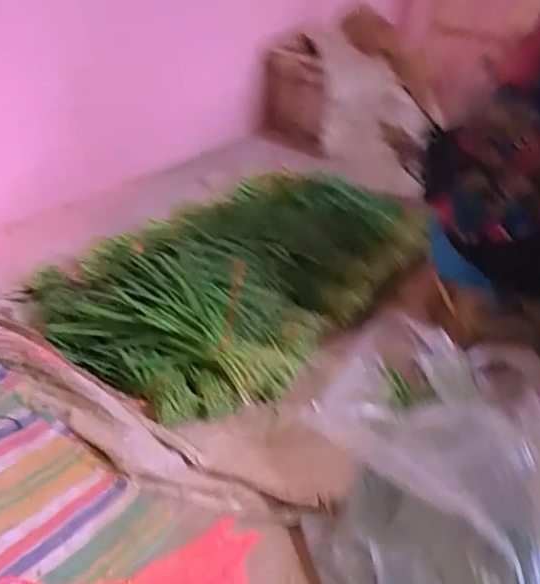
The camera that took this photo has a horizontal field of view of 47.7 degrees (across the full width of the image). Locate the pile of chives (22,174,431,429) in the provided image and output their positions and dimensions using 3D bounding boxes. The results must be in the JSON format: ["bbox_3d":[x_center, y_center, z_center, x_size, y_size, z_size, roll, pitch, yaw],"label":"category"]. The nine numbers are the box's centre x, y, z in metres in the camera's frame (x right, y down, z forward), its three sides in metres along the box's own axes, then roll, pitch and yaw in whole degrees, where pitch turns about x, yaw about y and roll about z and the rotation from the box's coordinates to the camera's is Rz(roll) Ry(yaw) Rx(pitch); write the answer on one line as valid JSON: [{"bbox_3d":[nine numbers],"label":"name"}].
[{"bbox_3d":[-0.050,-0.127,1.677,0.738,0.129,1.138,25,39,31],"label":"pile of chives"}]

